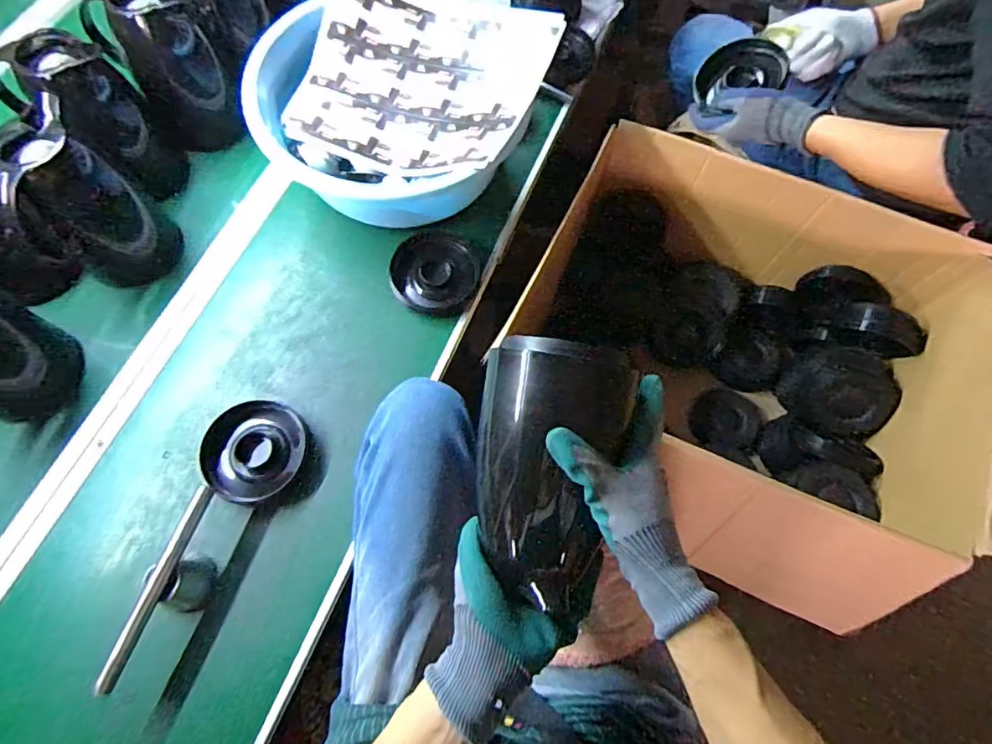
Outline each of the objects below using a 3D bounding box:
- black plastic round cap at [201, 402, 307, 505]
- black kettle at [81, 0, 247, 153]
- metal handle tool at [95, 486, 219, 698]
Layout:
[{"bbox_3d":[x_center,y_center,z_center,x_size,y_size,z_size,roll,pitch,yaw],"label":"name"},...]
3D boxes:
[{"bbox_3d":[-0.285,0.095,0.633,0.112,0.036,0.119,1,68,-1],"label":"black plastic round cap"},{"bbox_3d":[-0.445,-0.421,0.733,0.132,0.182,0.135,-30,72,-13],"label":"black kettle"},{"bbox_3d":[-0.335,0.225,0.560,0.038,0.071,0.200,17,69,5],"label":"metal handle tool"}]

